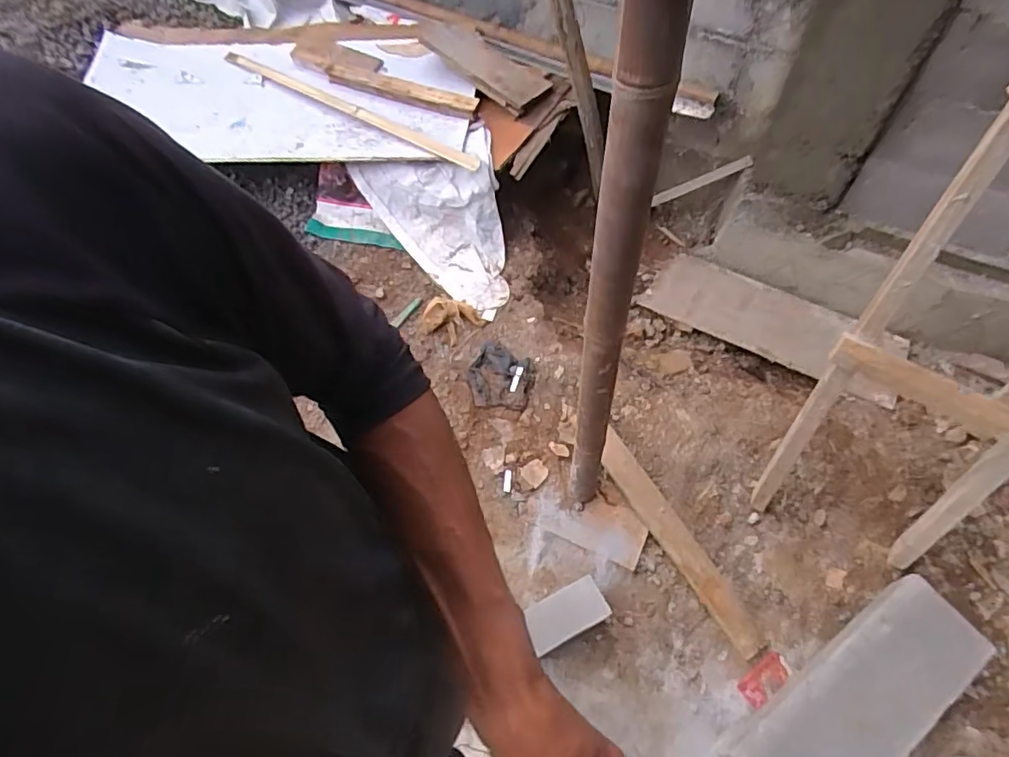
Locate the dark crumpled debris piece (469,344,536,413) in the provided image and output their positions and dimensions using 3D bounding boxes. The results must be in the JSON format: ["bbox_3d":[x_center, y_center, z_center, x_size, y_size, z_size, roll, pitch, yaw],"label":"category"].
[{"bbox_3d":[-0.007,-0.010,1.665,0.182,0.031,0.221,5,49,9],"label":"dark crumpled debris piece"}]

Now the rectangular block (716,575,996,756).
[{"bbox_3d":[0.724,0.645,1.182,0.592,0.139,0.189,-32,64,-13],"label":"rectangular block"}]

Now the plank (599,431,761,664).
[{"bbox_3d":[0.408,0.380,1.410,0.086,0.026,0.569,-30,63,-12],"label":"plank"}]

